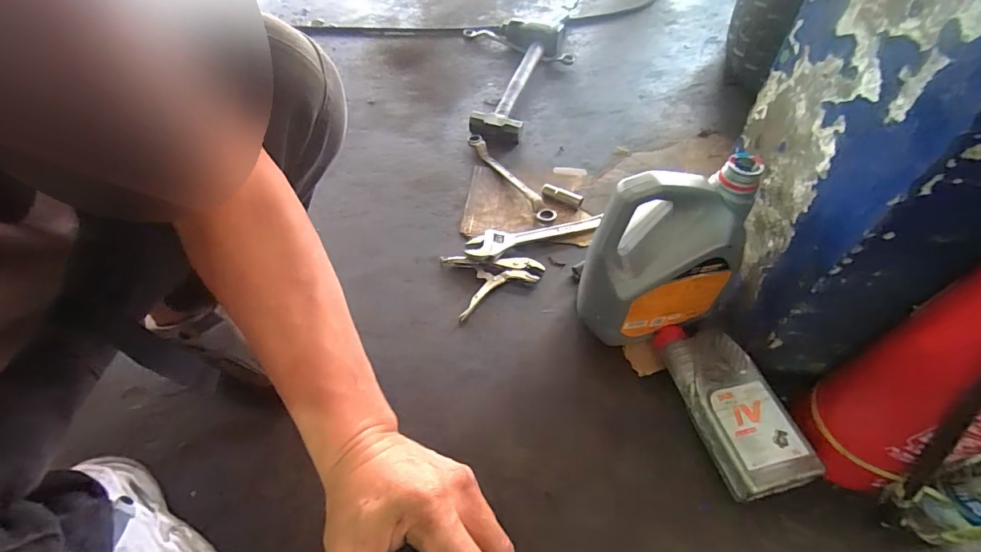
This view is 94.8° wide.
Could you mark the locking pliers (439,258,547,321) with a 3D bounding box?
[{"bbox_3d":[0.008,-0.005,0.772,0.159,0.019,0.120,-18,55,-10],"label":"locking pliers"}]

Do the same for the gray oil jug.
[{"bbox_3d":[0.226,-0.008,0.605,0.192,0.272,0.096,-14,55,-8],"label":"gray oil jug"}]

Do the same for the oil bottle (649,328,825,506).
[{"bbox_3d":[0.314,0.167,0.600,0.108,0.057,0.225,-12,54,-6],"label":"oil bottle"}]

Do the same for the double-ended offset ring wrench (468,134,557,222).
[{"bbox_3d":[0.037,-0.204,0.915,0.029,0.023,0.295,-28,57,-17],"label":"double-ended offset ring wrench"}]

